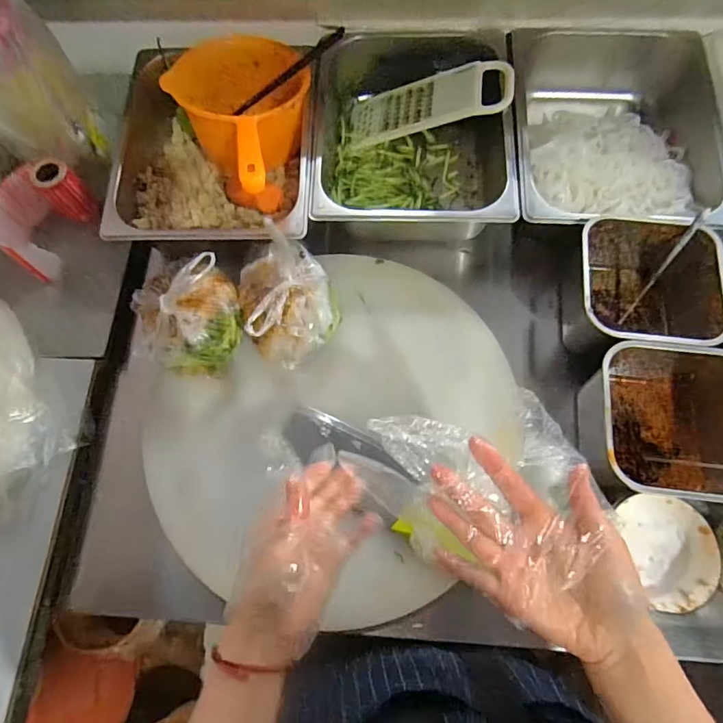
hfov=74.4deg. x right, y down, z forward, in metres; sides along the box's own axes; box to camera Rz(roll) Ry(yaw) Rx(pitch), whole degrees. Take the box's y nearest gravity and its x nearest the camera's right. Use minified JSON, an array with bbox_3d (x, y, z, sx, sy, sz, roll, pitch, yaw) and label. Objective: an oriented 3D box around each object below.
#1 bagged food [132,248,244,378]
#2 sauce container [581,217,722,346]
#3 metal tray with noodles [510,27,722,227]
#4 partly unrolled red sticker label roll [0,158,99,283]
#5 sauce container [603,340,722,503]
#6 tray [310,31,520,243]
[{"bbox_3d":[-0.217,-0.055,0.594,0.125,0.098,0.127,-1,70,2],"label":"bagged food"},{"bbox_3d":[0.333,-0.079,0.581,0.157,0.109,0.159,7,71,5],"label":"sauce container"},{"bbox_3d":[0.340,-0.313,0.670,0.268,0.090,0.332,1,70,3],"label":"metal tray with noodles"},{"bbox_3d":[-0.437,-0.195,0.644,0.096,0.074,0.143,17,72,8],"label":"partly unrolled red sticker label roll"},{"bbox_3d":[0.331,0.067,0.527,0.159,0.098,0.161,3,70,3],"label":"sauce container"},{"bbox_3d":[0.074,-0.321,0.689,0.267,0.098,0.326,3,70,3],"label":"tray"}]

